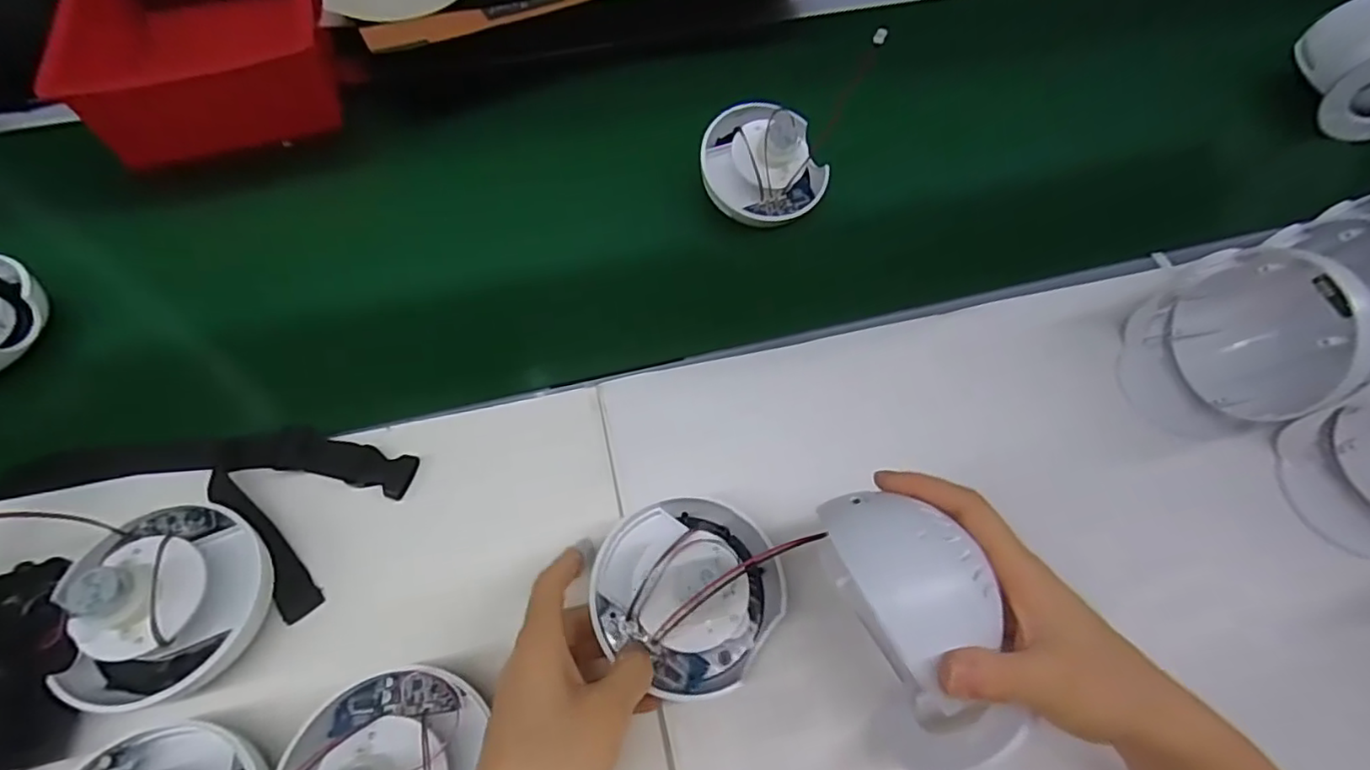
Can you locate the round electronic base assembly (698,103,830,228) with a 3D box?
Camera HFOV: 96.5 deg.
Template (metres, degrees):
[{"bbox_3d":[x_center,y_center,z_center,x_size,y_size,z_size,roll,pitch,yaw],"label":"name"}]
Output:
[{"bbox_3d":[0.064,-0.186,0.509,0.110,0.056,0.094,42,81,2],"label":"round electronic base assembly"}]

